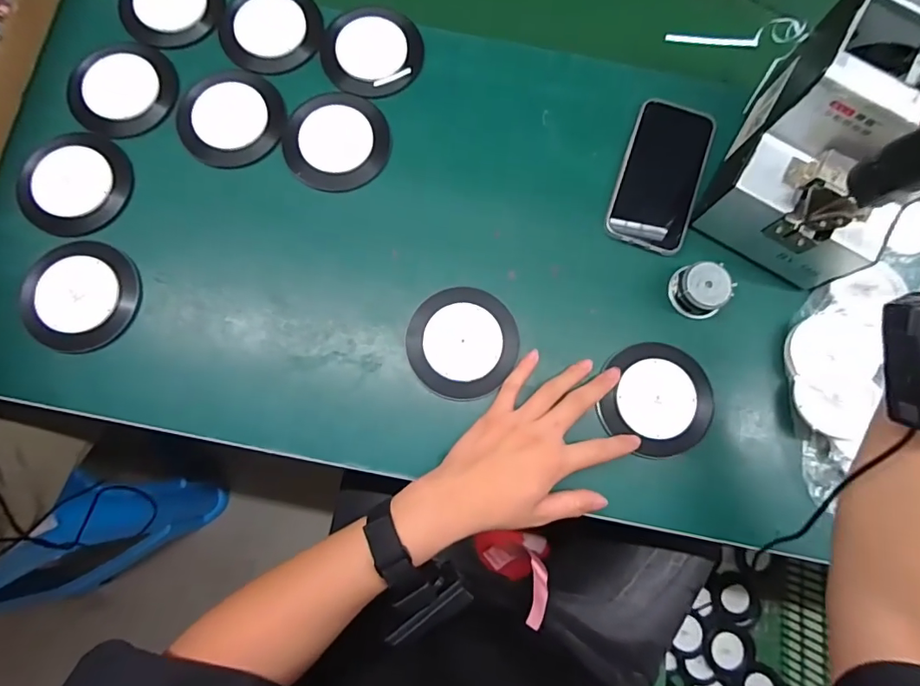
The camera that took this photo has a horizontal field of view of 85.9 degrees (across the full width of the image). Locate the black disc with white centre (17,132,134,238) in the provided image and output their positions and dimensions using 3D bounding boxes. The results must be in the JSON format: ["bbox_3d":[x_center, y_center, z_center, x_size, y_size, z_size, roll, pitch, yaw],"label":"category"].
[{"bbox_3d":[-0.355,-0.148,0.461,0.091,0.018,0.098,0,79,-1],"label":"black disc with white centre"}]

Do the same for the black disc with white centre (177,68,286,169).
[{"bbox_3d":[-0.220,-0.217,0.468,0.094,0.015,0.098,0,79,-1],"label":"black disc with white centre"}]

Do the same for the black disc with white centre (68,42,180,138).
[{"bbox_3d":[-0.325,-0.246,0.476,0.092,0.010,0.093,0,79,-1],"label":"black disc with white centre"}]

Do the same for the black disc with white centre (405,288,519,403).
[{"bbox_3d":[0.002,-0.001,0.441,0.094,0.006,0.098,0,79,-1],"label":"black disc with white centre"}]

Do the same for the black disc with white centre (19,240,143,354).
[{"bbox_3d":[-0.337,-0.045,0.435,0.092,0.014,0.095,0,79,-1],"label":"black disc with white centre"}]

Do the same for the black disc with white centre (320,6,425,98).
[{"bbox_3d":[-0.087,-0.290,0.489,0.094,0.013,0.091,0,79,-1],"label":"black disc with white centre"}]

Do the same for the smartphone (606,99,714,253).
[{"bbox_3d":[0.192,-0.160,0.471,0.075,0.008,0.149,19,79,2],"label":"smartphone"}]

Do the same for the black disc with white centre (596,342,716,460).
[{"bbox_3d":[0.175,0.050,0.434,0.092,0.006,0.097,0,80,0],"label":"black disc with white centre"}]

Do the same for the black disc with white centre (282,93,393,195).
[{"bbox_3d":[-0.119,-0.193,0.470,0.099,0.011,0.097,0,79,-1],"label":"black disc with white centre"}]

